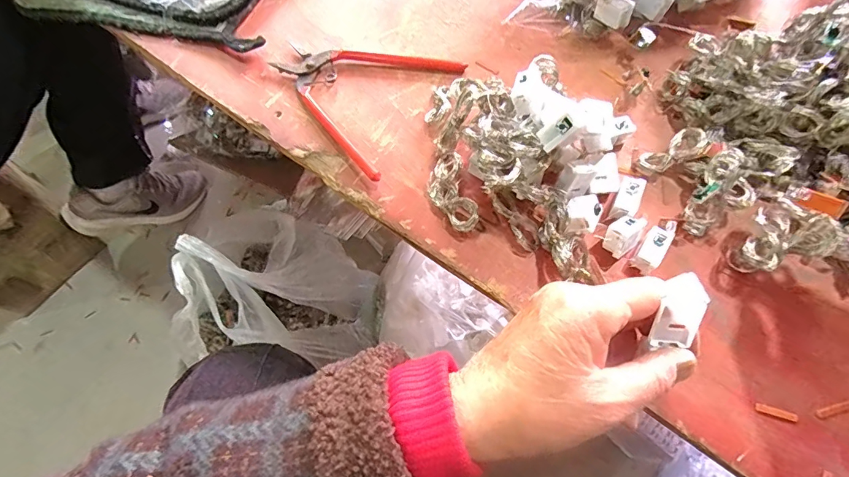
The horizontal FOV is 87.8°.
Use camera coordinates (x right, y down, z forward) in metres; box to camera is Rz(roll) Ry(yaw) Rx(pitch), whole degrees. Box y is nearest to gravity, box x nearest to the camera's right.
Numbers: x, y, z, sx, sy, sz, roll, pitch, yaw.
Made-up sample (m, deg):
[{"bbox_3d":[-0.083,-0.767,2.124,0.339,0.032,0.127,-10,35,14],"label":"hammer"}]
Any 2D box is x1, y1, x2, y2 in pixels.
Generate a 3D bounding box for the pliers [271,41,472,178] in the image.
[{"bbox_3d":[-0.060,-0.120,0.350,0.137,0.015,0.130,27,69,14],"label":"pliers"}]

